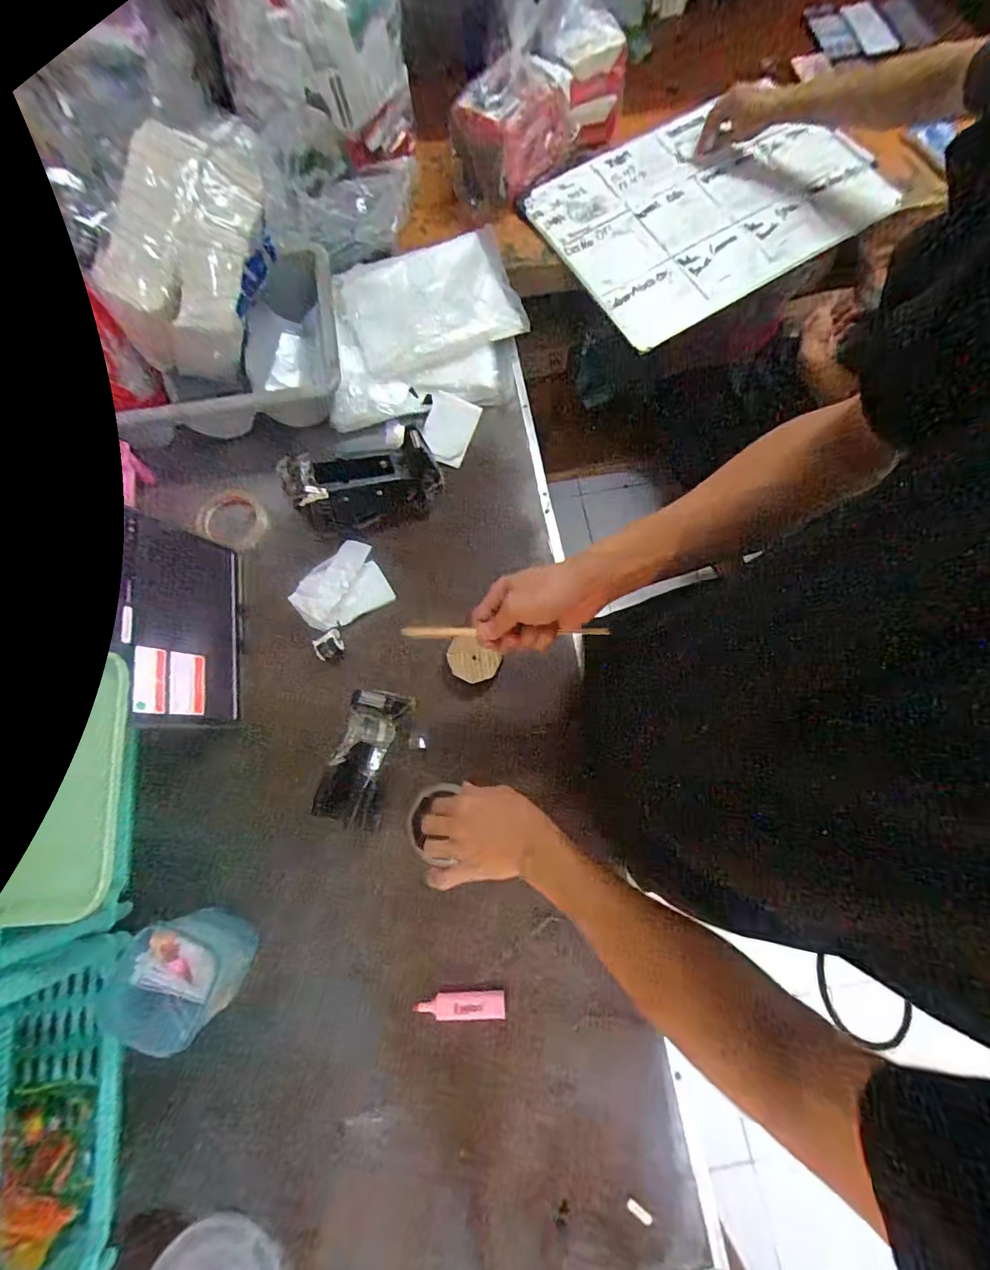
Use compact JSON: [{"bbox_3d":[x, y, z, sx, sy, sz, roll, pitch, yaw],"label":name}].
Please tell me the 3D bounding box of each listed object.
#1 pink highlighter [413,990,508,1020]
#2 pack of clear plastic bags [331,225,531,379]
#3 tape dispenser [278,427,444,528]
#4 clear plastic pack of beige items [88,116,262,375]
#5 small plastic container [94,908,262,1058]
[{"bbox_3d":[-0.039,0.413,0.537,0.099,0.009,0.026,1,74,1],"label":"pink highlighter"},{"bbox_3d":[-0.105,-0.549,0.775,0.275,0.051,0.239,-19,74,-4],"label":"pack of clear plastic bags"},{"bbox_3d":[-0.176,-0.212,0.658,0.198,0.083,0.091,-8,74,-1],"label":"tape dispenser"},{"bbox_3d":[-0.382,-0.502,0.617,0.110,0.137,0.280,17,90,6],"label":"clear plastic pack of beige items"},{"bbox_3d":[-0.332,0.355,0.509,0.109,0.085,0.109,35,78,10],"label":"small plastic container"}]

